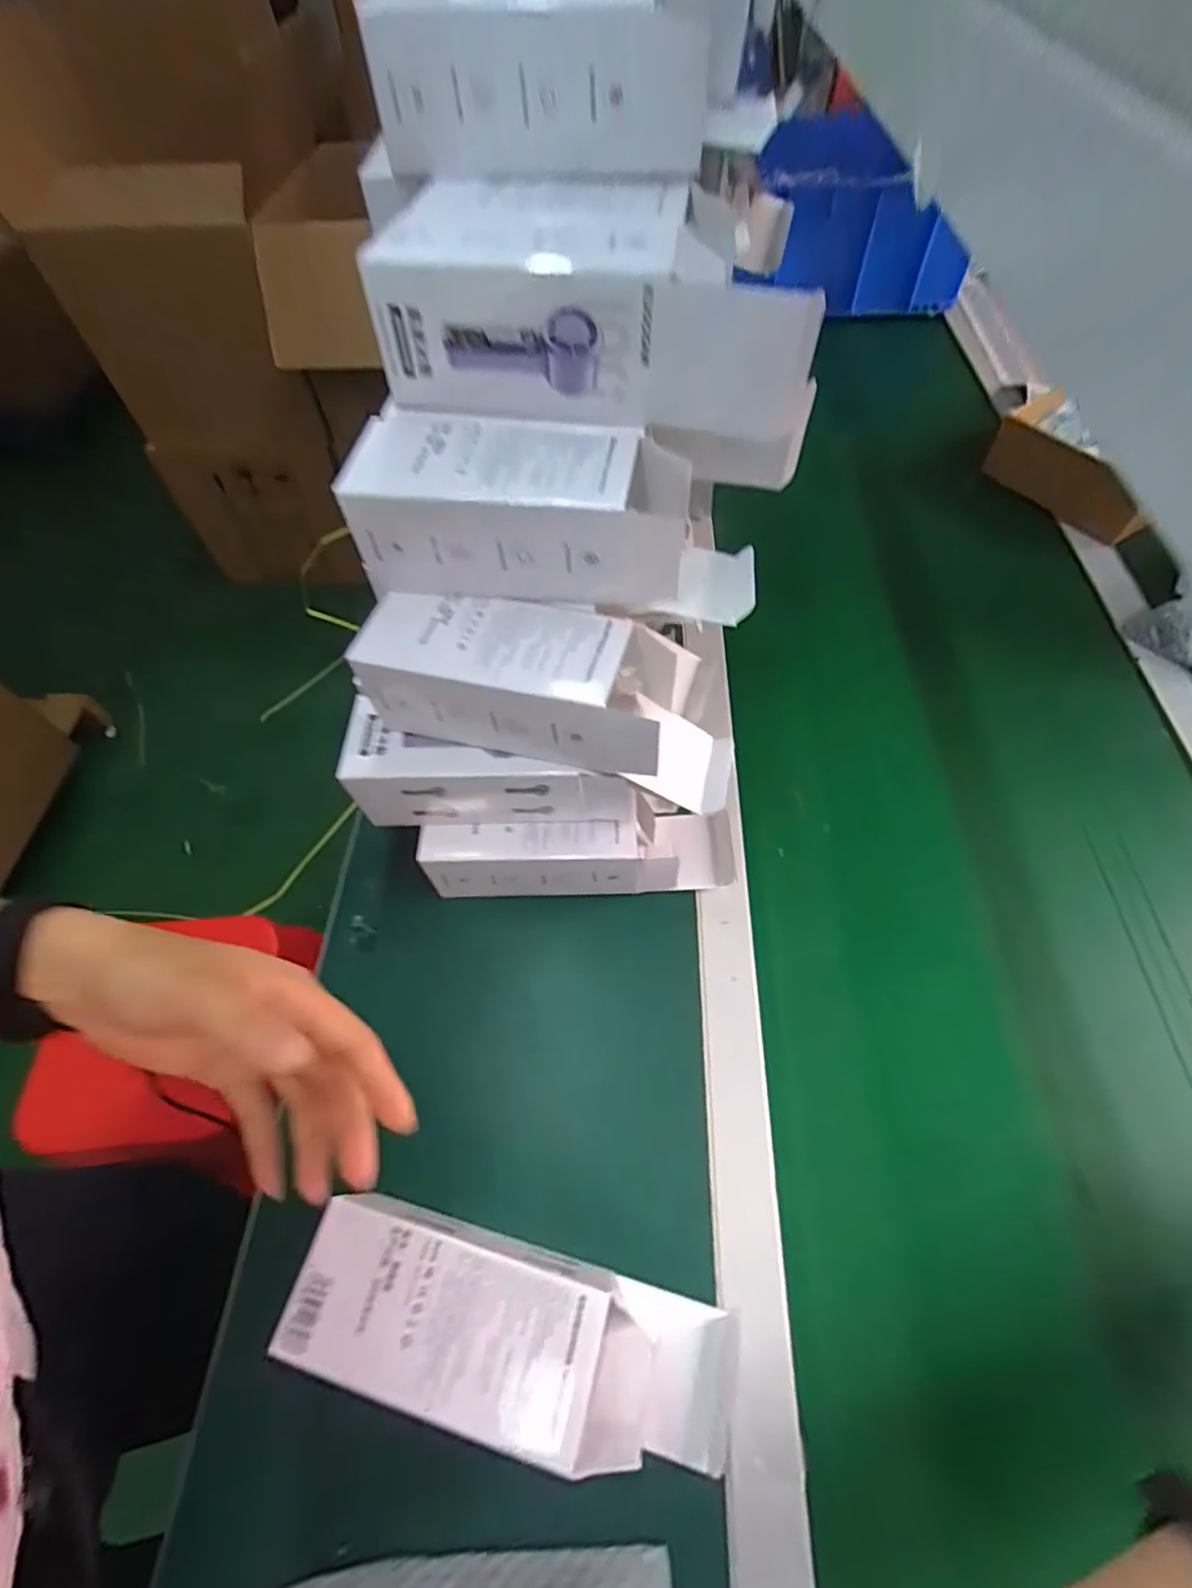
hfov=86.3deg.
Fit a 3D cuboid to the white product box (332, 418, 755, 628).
[{"bbox_3d":[-0.026,-0.166,0.386,0.247,0.081,0.085,6,59,5],"label":"white product box"}]

